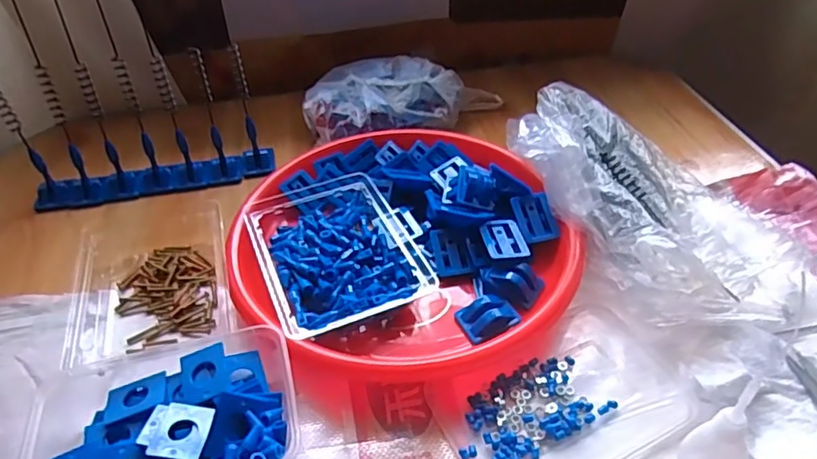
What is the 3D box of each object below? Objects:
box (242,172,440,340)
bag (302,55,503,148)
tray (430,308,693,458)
[{"bbox_3d":[-0.067,0.017,0.506,0.126,0.037,0.190,-18,44,-17],"label":"box"},{"bbox_3d":[-0.007,-0.152,0.669,0.229,0.060,0.110,-16,43,-14],"label":"bag"},{"bbox_3d":[0.108,0.120,0.404,0.165,0.009,0.106,-22,45,-20],"label":"tray"}]

